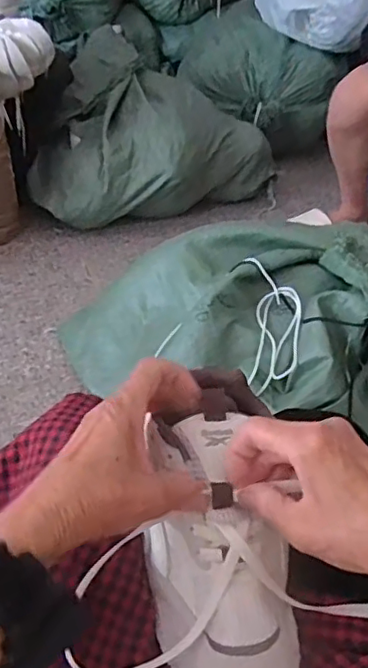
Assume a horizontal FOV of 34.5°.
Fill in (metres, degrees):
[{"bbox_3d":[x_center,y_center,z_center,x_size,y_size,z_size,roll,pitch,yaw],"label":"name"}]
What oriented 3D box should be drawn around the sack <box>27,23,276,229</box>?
[{"bbox_3d":[-0.139,-0.602,1.744,0.683,0.342,0.494,-24,46,-32],"label":"sack"}]

